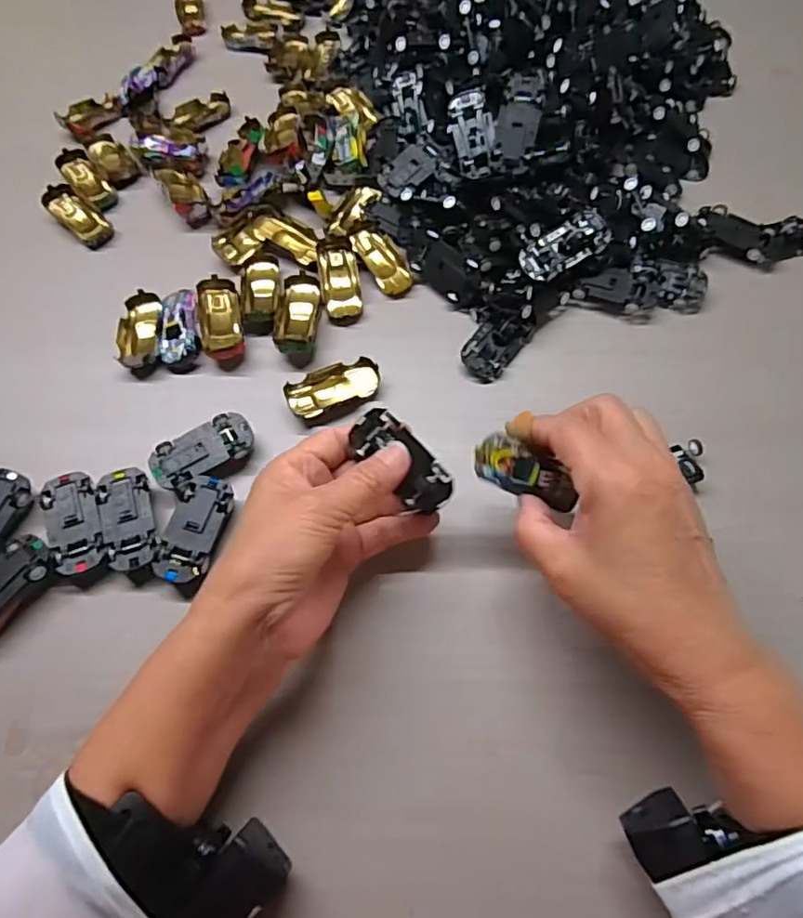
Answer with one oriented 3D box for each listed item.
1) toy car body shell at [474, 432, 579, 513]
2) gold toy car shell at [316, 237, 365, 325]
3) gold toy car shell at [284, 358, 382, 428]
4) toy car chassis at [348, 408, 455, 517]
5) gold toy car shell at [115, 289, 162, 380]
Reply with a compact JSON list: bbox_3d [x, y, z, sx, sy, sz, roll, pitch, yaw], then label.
[{"bbox_3d":[0.065,0.007,0.321,0.054,0.016,0.025,27,95,-7],"label":"toy car body shell"},{"bbox_3d":[-0.044,-0.132,0.446,0.029,0.011,0.067,-9,79,-2],"label":"gold toy car shell"},{"bbox_3d":[-0.045,-0.047,0.404,0.063,0.015,0.034,-28,66,-10],"label":"gold toy car shell"},{"bbox_3d":[0.000,0.001,0.327,0.065,0.012,0.030,46,73,2],"label":"toy car chassis"},{"bbox_3d":[-0.190,-0.093,0.435,0.033,0.018,0.068,-12,64,-3],"label":"gold toy car shell"}]

